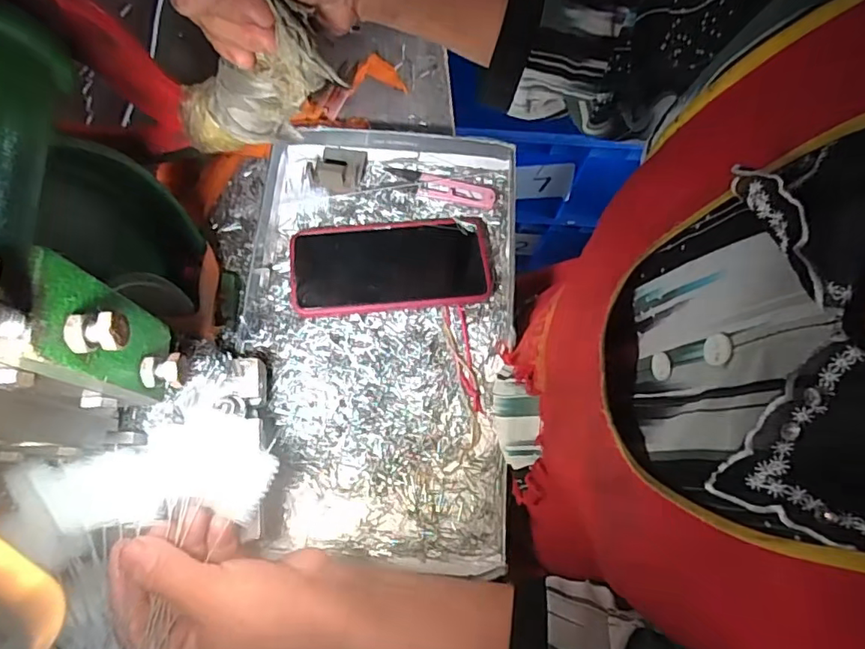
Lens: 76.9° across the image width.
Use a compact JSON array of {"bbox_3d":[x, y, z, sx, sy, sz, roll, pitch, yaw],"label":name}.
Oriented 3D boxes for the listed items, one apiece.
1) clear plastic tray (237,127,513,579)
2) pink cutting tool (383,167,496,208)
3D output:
[{"bbox_3d":[-0.041,0.002,0.439,0.207,0.028,0.344,3,73,0],"label":"clear plastic tray"},{"bbox_3d":[0.007,-0.124,0.489,0.099,0.004,0.024,10,73,2],"label":"pink cutting tool"}]

